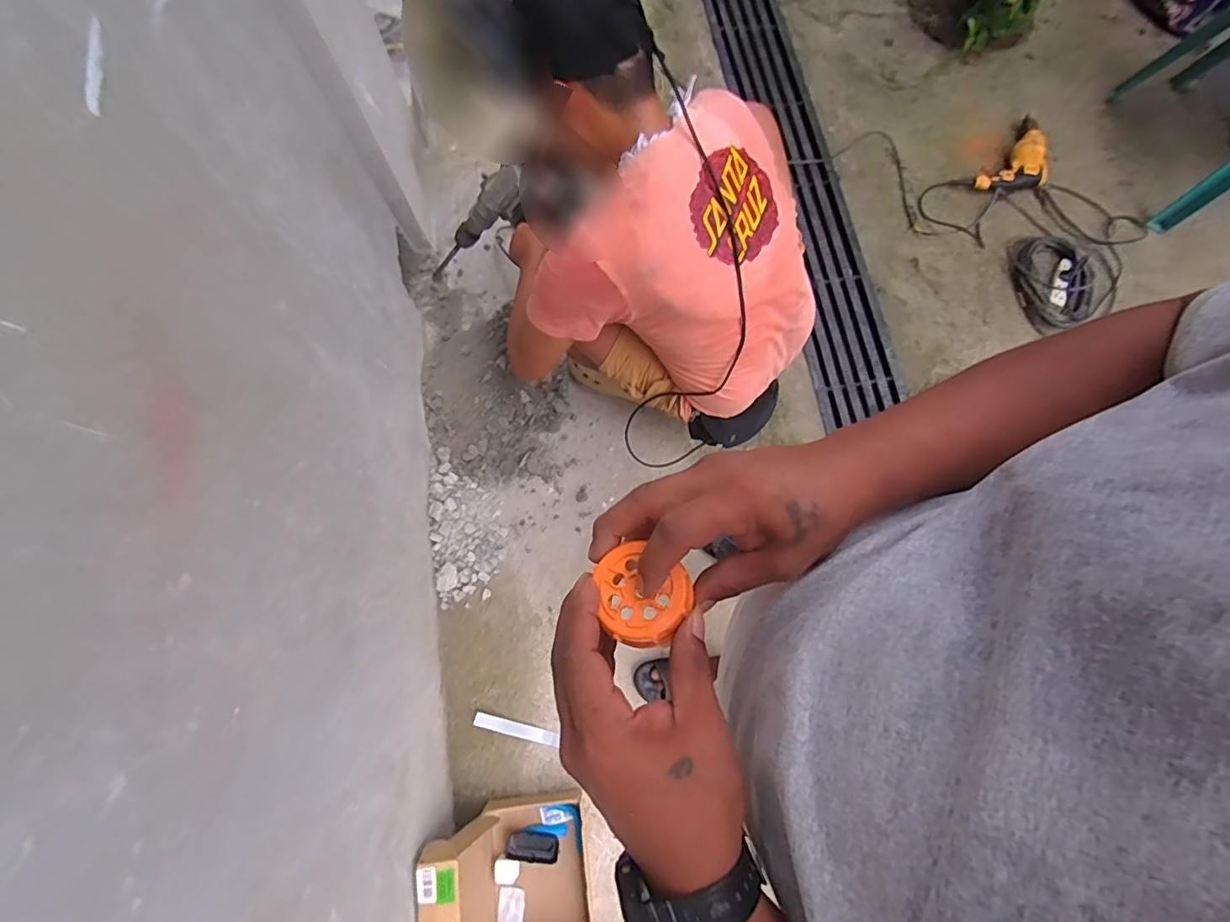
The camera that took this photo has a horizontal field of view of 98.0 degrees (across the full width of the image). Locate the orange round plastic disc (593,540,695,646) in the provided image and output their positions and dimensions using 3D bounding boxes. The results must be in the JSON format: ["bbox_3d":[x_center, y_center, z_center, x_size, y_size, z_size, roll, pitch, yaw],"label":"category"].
[{"bbox_3d":[0.015,0.074,0.303,0.051,0.012,0.053,0,76,0],"label":"orange round plastic disc"}]

